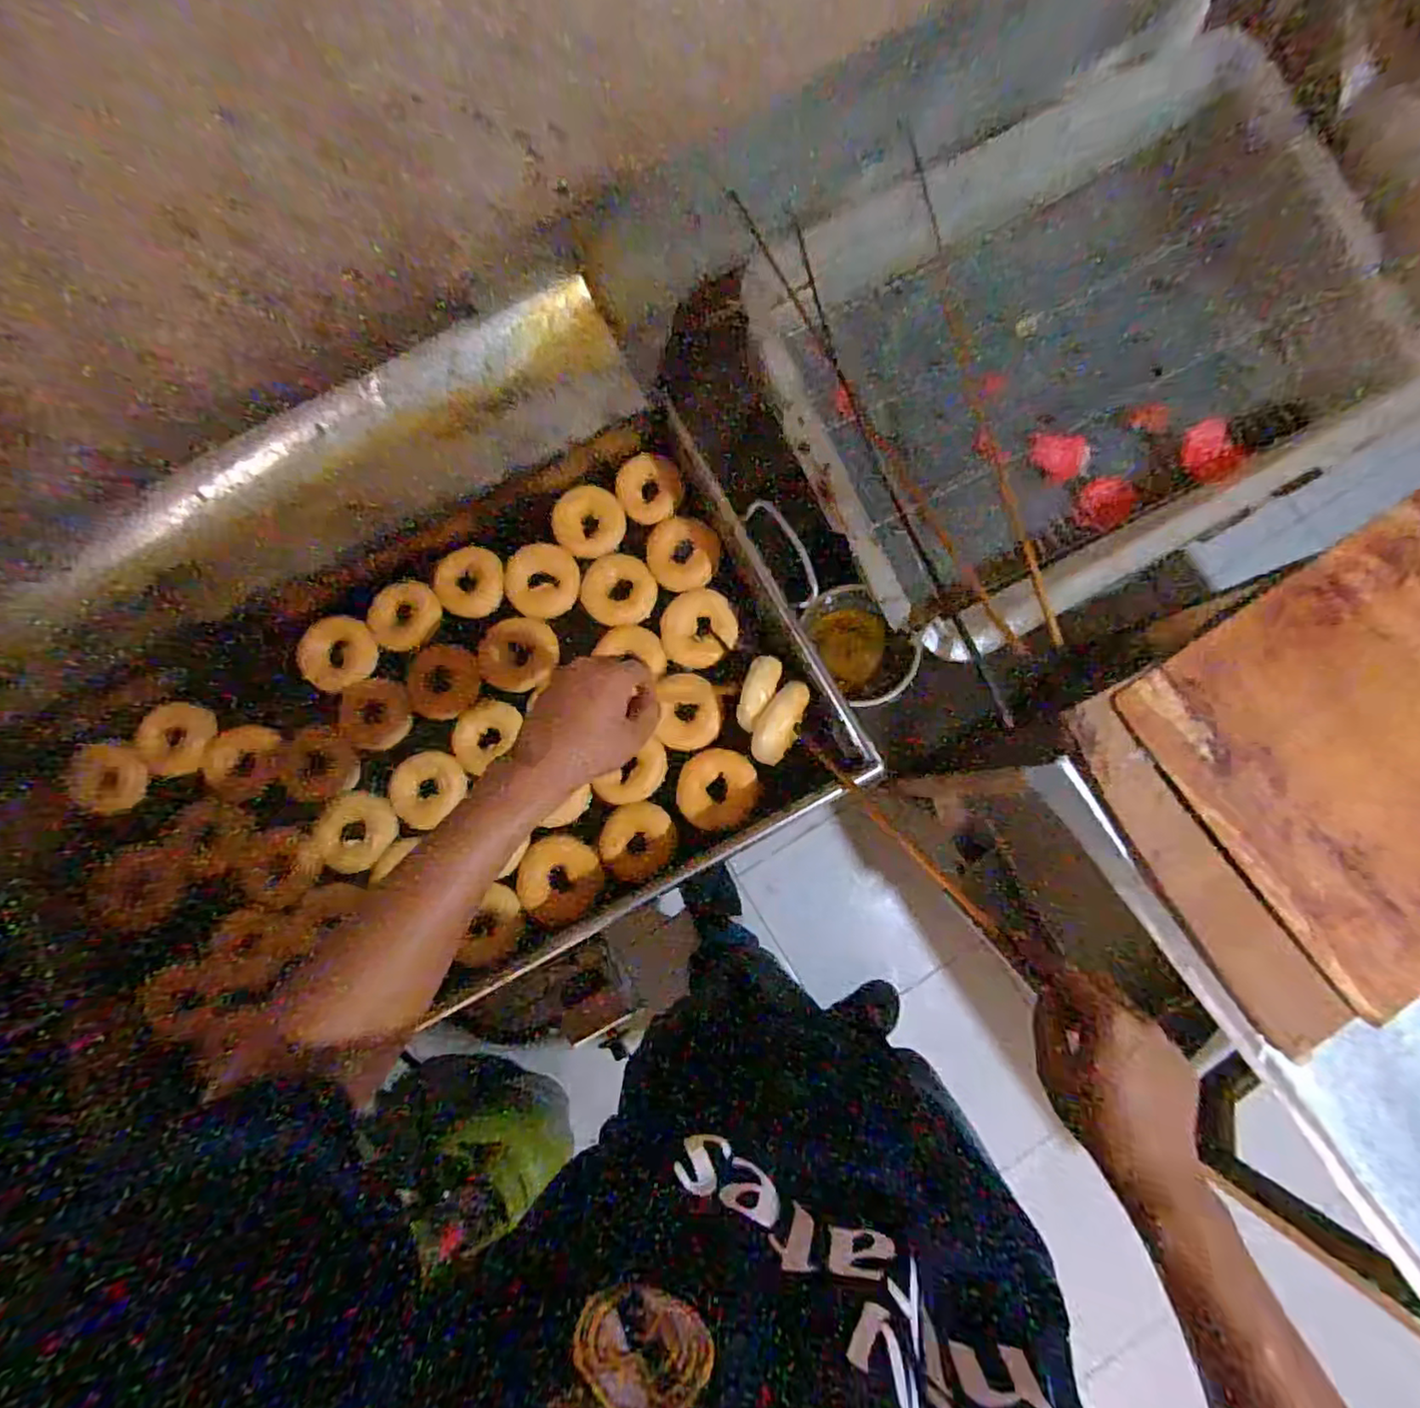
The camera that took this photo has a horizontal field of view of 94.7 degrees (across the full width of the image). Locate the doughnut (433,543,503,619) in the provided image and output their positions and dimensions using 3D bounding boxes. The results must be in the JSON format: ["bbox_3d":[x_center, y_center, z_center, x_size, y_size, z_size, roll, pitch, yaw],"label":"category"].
[{"bbox_3d":[-0.294,-0.150,0.803,0.072,0.031,0.081,4,81,2],"label":"doughnut"}]

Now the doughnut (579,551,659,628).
[{"bbox_3d":[-0.112,-0.140,0.808,0.092,0.029,0.083,36,84,6],"label":"doughnut"}]

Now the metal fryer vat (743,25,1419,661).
[{"bbox_3d":[0.402,-0.396,0.743,0.635,0.159,0.493,-27,82,-3],"label":"metal fryer vat"}]

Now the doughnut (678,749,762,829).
[{"bbox_3d":[0.010,0.097,0.749,0.091,0.020,0.089,0,81,1],"label":"doughnut"}]

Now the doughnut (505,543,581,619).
[{"bbox_3d":[-0.208,-0.153,0.811,0.088,0.019,0.089,0,81,1],"label":"doughnut"}]

